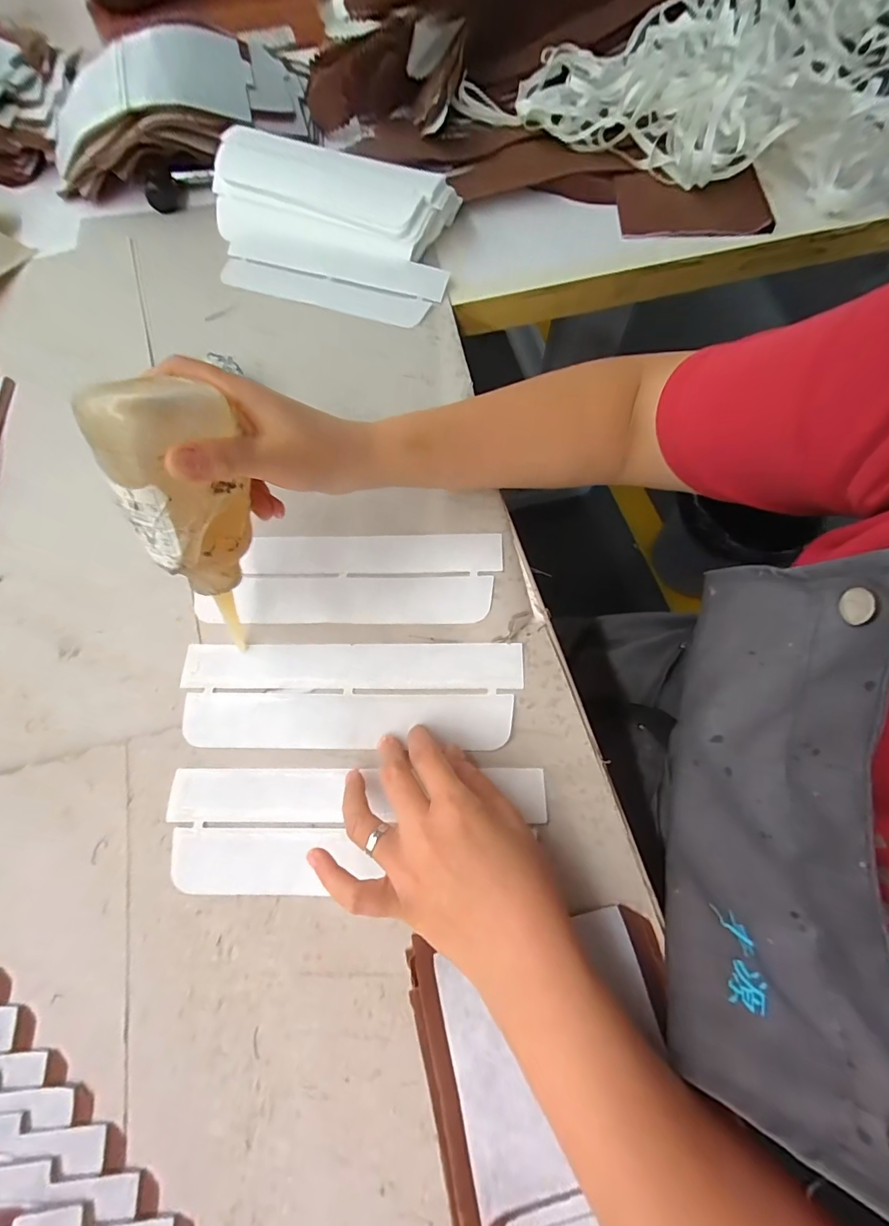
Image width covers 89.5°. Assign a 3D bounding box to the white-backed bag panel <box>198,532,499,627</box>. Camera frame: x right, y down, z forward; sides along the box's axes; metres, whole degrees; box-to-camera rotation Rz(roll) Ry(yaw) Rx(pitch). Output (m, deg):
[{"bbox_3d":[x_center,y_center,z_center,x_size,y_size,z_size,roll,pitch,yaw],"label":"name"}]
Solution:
[{"bbox_3d":[-0.066,-0.026,0.327,0.209,0.004,0.069,0,72,3],"label":"white-backed bag panel"}]

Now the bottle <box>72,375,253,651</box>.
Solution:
[{"bbox_3d":[-0.134,-0.050,0.250,0.053,0.141,0.049,-5,35,-1],"label":"bottle"}]

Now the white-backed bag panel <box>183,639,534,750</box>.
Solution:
[{"bbox_3d":[-0.062,0.053,0.298,0.221,0.005,0.068,0,71,3],"label":"white-backed bag panel"}]

